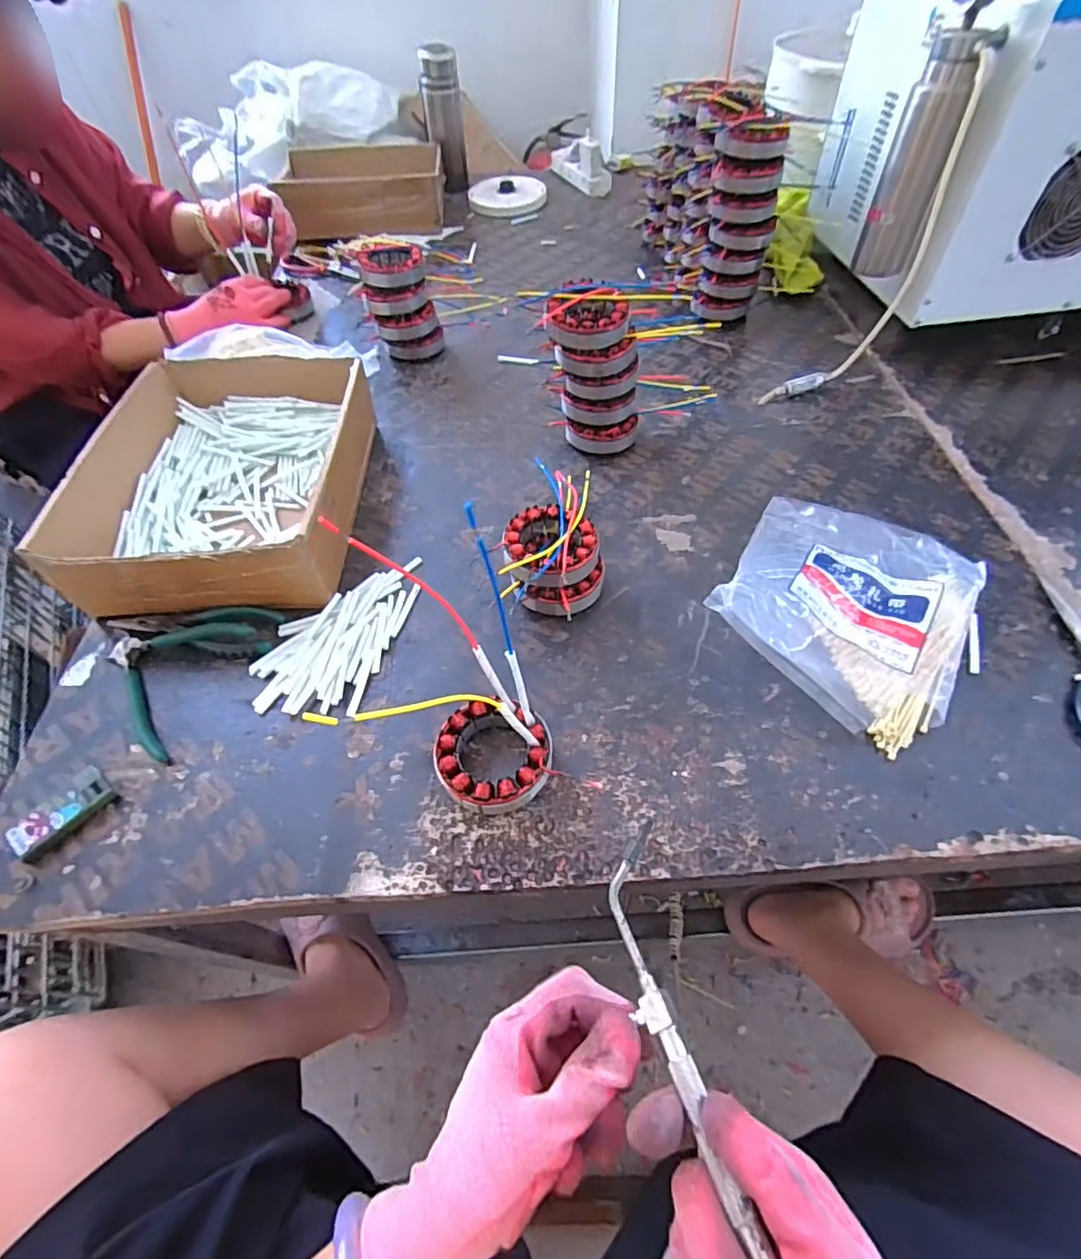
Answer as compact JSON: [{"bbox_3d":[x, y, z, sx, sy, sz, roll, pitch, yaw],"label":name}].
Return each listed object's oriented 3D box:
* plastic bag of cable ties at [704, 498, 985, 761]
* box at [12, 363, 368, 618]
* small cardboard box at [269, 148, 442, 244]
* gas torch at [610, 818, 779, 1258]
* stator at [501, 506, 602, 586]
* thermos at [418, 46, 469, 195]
[{"bbox_3d":[0.279,-0.037,0.499,0.198,0.067,0.251,27,59,20],"label":"plastic bag of cable ties"},{"bbox_3d":[-0.322,-0.168,0.607,0.245,0.096,0.340,-1,54,2],"label":"box"},{"bbox_3d":[-0.334,-0.839,1.086,0.299,0.096,0.227,-9,54,-4],"label":"small cardboard box"},{"bbox_3d":[0.068,0.195,0.254,0.031,0.021,0.209,-12,52,-6],"label":"gas torch"},{"bbox_3d":[0.005,-0.074,0.512,0.085,0.031,0.090,-1,54,2],"label":"stator"},{"bbox_3d":[-0.191,-1.003,1.129,0.076,0.221,0.069,-9,54,-4],"label":"thermos"}]

